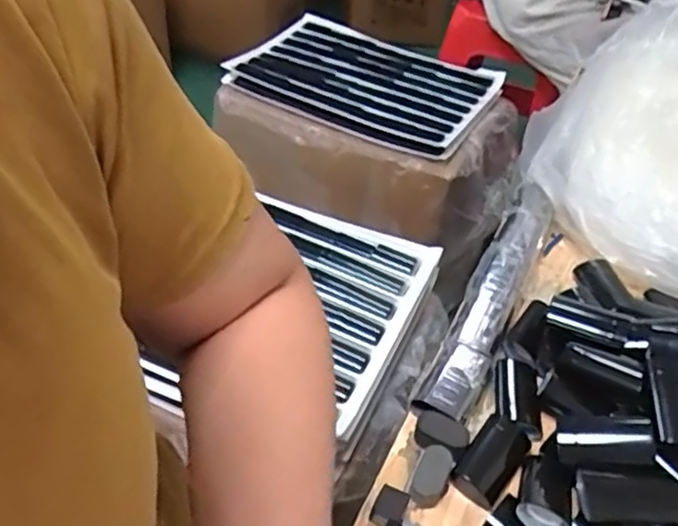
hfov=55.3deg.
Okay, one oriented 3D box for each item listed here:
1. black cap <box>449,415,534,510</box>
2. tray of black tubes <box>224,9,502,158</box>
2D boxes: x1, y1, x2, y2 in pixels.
[{"bbox_3d":[0.103,0.130,0.432,0.031,0.032,0.061,31,49,24],"label":"black cap"},{"bbox_3d":[0.054,-0.396,1.366,0.510,0.030,0.328,24,49,17],"label":"tray of black tubes"}]

